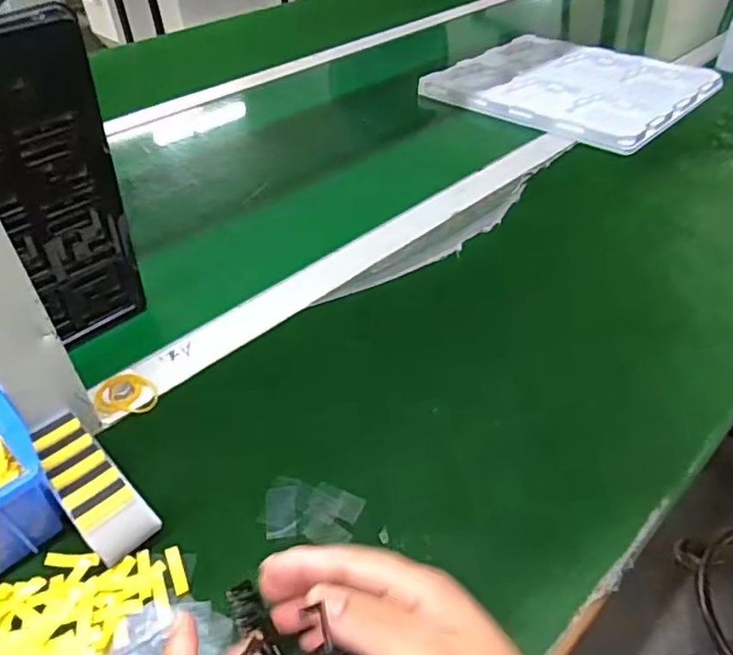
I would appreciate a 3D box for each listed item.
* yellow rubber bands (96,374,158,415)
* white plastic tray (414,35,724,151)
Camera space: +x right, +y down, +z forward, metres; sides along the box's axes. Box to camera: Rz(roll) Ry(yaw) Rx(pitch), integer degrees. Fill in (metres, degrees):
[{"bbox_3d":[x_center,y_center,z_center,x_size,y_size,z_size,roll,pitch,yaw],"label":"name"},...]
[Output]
[{"bbox_3d":[-0.171,0.046,0.422,0.040,0.005,0.035,-10,43,-8],"label":"yellow rubber bands"},{"bbox_3d":[0.273,-0.330,0.795,0.312,0.019,0.273,31,52,31],"label":"white plastic tray"}]

